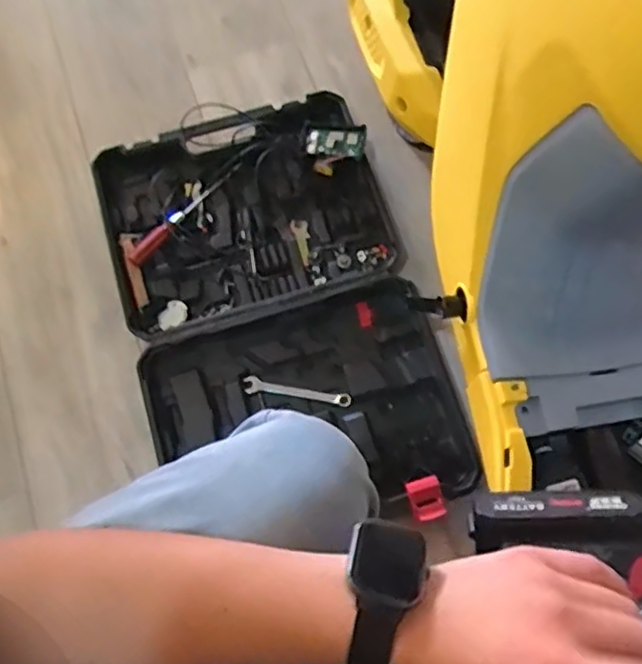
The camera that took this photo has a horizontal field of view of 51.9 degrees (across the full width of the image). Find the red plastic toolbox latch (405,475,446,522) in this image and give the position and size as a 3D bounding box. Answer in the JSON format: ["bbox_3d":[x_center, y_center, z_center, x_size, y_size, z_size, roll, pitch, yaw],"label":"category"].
[{"bbox_3d":[0.136,0.216,0.854,0.040,0.013,0.052,-15,73,-5],"label":"red plastic toolbox latch"}]

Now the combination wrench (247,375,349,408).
[{"bbox_3d":[-0.033,0.086,0.938,0.150,0.012,0.022,8,73,3],"label":"combination wrench"}]

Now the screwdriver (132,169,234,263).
[{"bbox_3d":[-0.210,-0.175,0.997,0.025,0.026,0.200,42,77,12],"label":"screwdriver"}]

